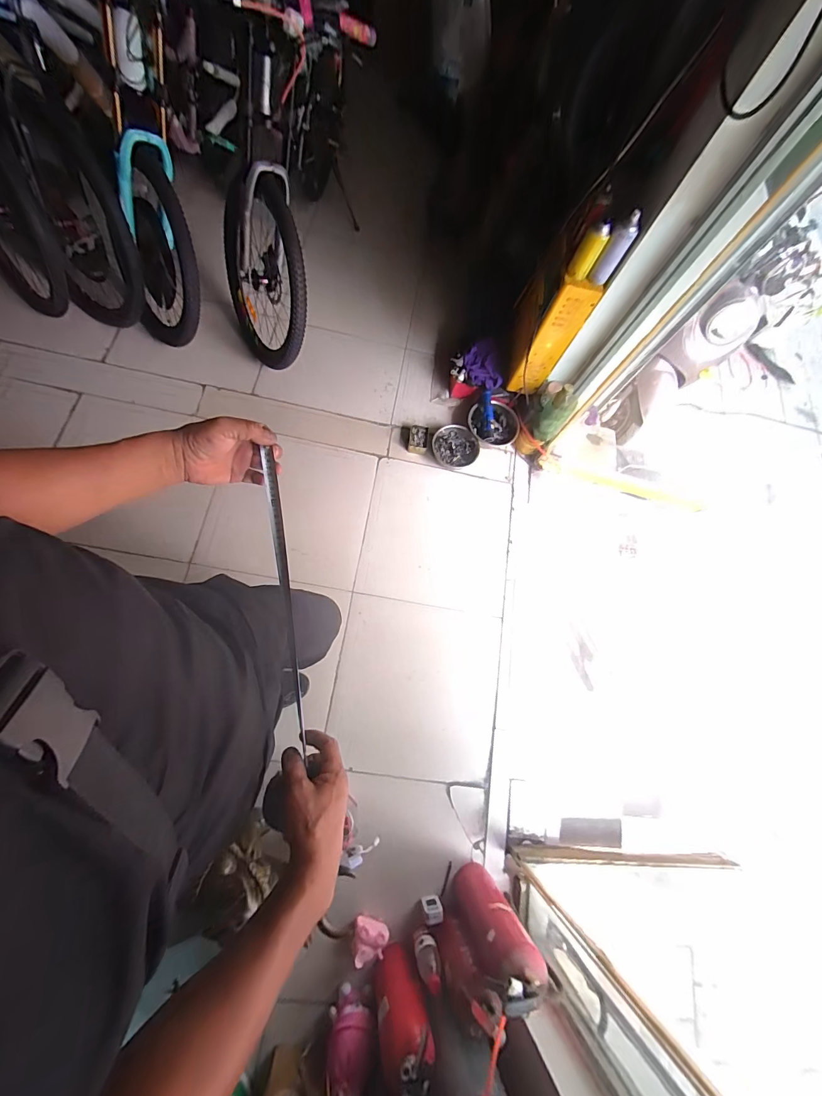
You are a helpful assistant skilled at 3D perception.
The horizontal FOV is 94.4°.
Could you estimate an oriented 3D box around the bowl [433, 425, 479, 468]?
[{"bbox_3d":[0.193,-0.438,1.649,0.192,0.053,0.197,0,75,-2],"label":"bowl"}]

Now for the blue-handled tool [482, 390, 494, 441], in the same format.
[{"bbox_3d":[0.334,-0.568,1.637,0.044,0.032,0.216,-4,93,-3],"label":"blue-handled tool"}]

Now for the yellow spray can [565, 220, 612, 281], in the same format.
[{"bbox_3d":[0.511,-0.847,1.089,0.053,0.142,0.057,45,52,9],"label":"yellow spray can"}]

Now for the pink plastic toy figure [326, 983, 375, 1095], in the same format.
[{"bbox_3d":[-0.158,1.288,0.988,0.120,0.171,0.126,6,75,0],"label":"pink plastic toy figure"}]

